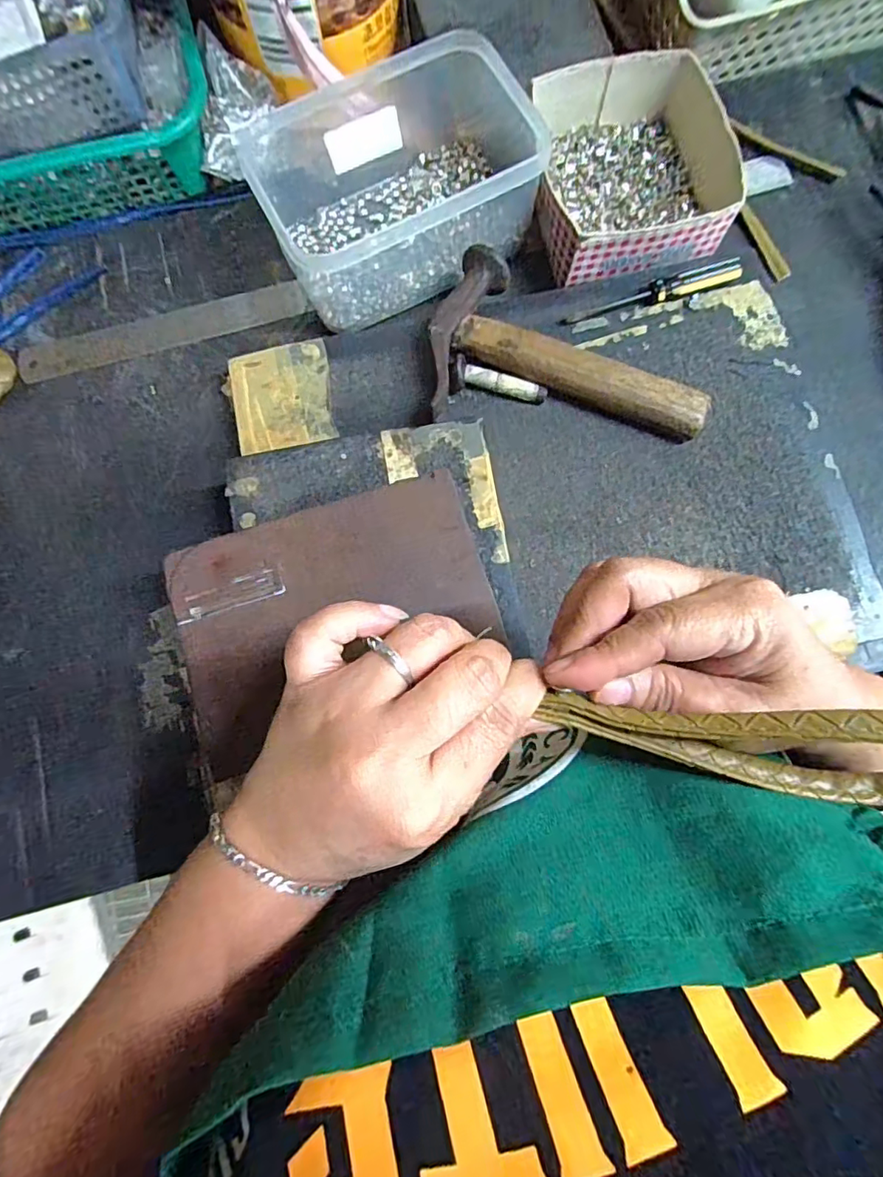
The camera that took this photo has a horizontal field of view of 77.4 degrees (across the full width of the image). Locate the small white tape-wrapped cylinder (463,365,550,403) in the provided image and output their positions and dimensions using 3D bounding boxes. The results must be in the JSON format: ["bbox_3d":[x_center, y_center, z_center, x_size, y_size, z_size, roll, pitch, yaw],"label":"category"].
[{"bbox_3d":[0.045,-0.143,0.391,0.059,0.016,0.013,16,80,3],"label":"small white tape-wrapped cylinder"}]

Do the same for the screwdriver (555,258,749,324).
[{"bbox_3d":[0.152,-0.215,0.400,0.133,0.019,0.014,-14,80,-2],"label":"screwdriver"}]

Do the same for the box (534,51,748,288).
[{"bbox_3d":[0.140,-0.310,0.414,0.128,0.058,0.142,-13,80,-2],"label":"box"}]

